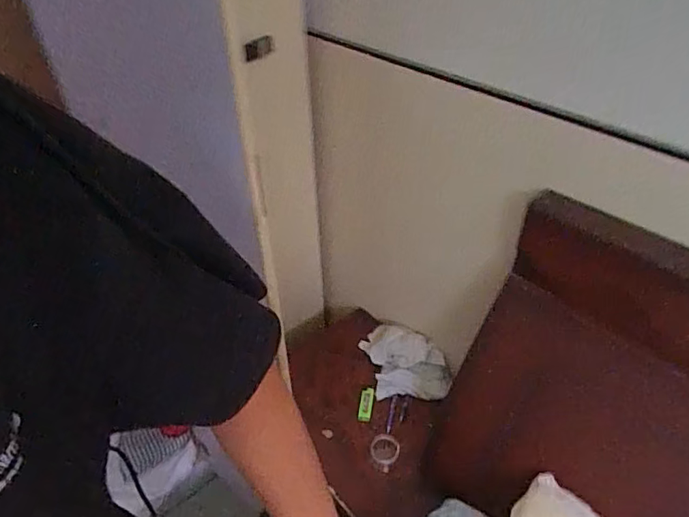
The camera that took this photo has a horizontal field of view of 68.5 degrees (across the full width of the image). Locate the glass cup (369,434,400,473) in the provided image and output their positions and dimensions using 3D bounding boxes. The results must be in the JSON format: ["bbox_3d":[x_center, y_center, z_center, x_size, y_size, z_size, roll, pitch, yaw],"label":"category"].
[{"bbox_3d":[0.074,0.362,0.938,0.053,0.043,0.056,-1,40,1],"label":"glass cup"}]

